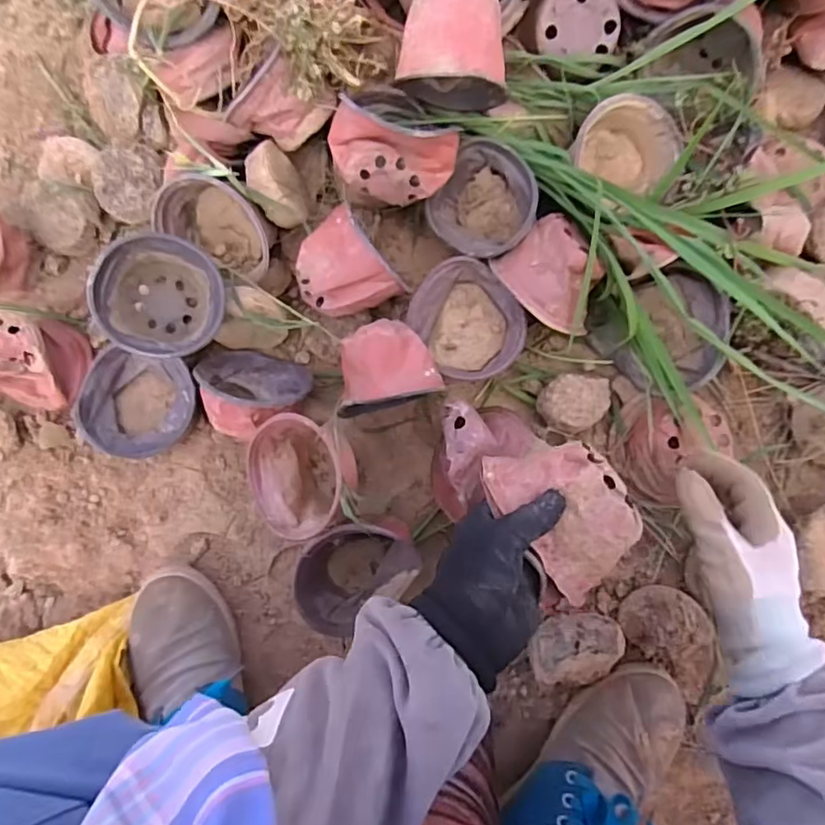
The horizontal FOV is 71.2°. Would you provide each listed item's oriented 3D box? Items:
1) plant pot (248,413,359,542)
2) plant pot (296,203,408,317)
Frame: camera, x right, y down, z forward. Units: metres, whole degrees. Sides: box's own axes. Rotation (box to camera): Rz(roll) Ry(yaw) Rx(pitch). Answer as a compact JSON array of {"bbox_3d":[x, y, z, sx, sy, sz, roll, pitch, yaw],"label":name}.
[{"bbox_3d":[-0.084,0.056,0.503,0.108,0.077,0.102,-4,85,43],"label":"plant pot"},{"bbox_3d":[-0.063,-0.120,0.513,0.072,0.068,0.089,-37,83,-1],"label":"plant pot"}]

